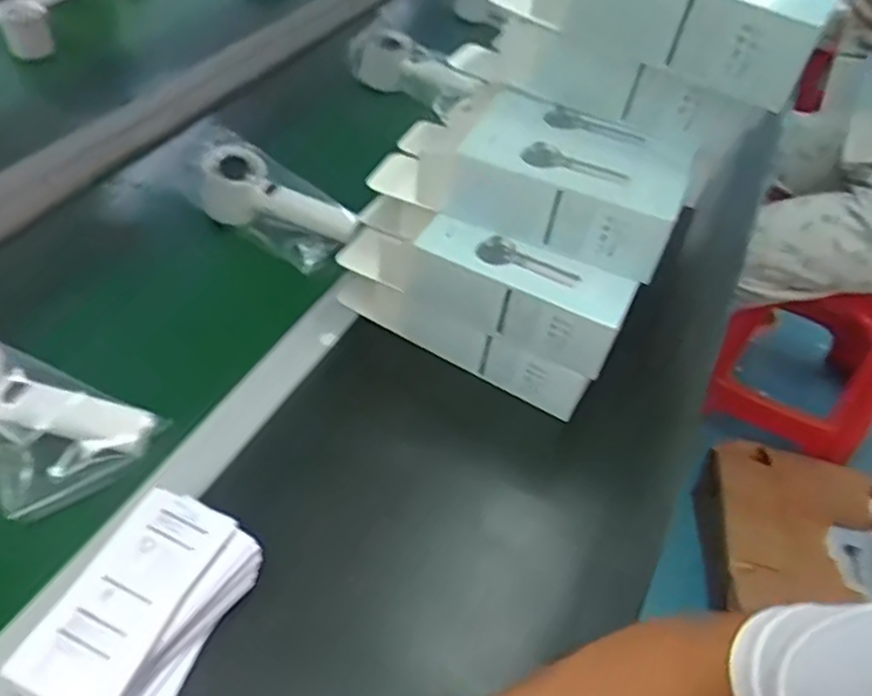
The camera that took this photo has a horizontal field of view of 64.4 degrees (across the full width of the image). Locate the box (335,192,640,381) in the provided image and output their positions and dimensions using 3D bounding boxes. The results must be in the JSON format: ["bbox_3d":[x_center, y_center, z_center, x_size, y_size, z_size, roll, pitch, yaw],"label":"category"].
[{"bbox_3d":[0.028,-0.062,0.544,0.242,0.062,0.061,26,51,19],"label":"box"}]

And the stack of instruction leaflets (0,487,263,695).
[{"bbox_3d":[-0.168,0.154,0.396,0.070,0.055,0.132,22,50,16],"label":"stack of instruction leaflets"}]

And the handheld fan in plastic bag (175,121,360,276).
[{"bbox_3d":[-0.166,-0.143,0.683,0.188,0.044,0.098,36,54,11],"label":"handheld fan in plastic bag"}]

